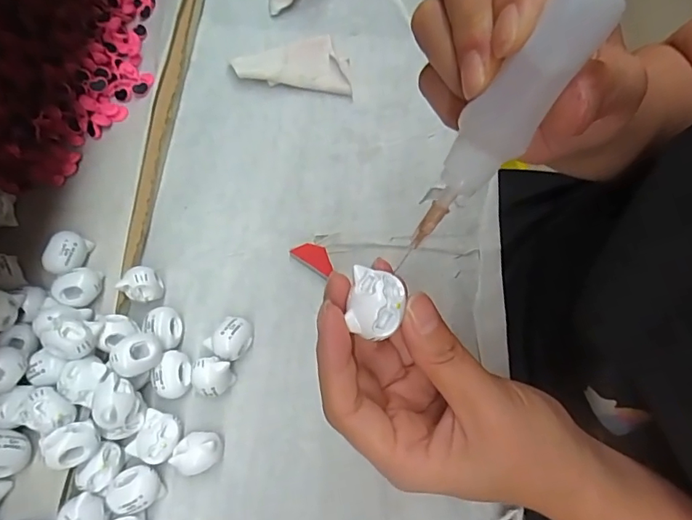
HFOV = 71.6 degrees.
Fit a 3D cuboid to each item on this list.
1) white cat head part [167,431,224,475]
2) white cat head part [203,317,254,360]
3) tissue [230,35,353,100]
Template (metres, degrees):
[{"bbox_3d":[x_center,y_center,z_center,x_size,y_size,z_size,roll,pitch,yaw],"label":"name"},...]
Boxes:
[{"bbox_3d":[-0.078,0.102,0.256,0.026,0.018,0.020,-9,73,-2],"label":"white cat head part"},{"bbox_3d":[-0.066,0.045,0.278,0.020,0.021,0.024,31,73,11],"label":"white cat head part"},{"bbox_3d":[-0.039,-0.149,0.359,0.088,0.012,0.041,8,70,3],"label":"tissue"}]

